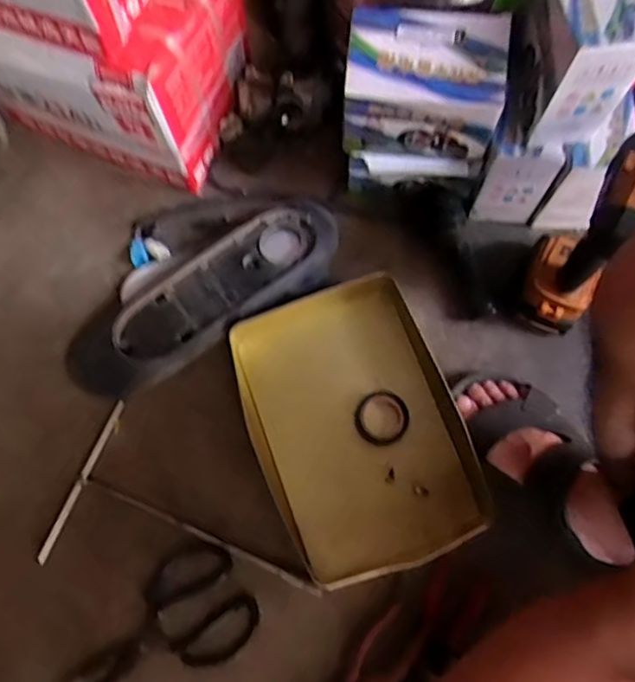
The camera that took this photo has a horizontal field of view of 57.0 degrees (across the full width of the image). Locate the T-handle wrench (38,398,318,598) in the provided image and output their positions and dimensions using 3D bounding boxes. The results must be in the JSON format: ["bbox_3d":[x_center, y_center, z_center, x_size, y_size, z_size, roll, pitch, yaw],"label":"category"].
[{"bbox_3d":[-0.137,0.209,0.658,0.303,0.007,0.187,20,77,6],"label":"T-handle wrench"}]

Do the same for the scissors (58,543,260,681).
[{"bbox_3d":[-0.174,0.311,0.619,0.209,0.012,0.118,-31,76,-6],"label":"scissors"}]

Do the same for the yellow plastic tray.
[{"bbox_3d":[0.041,0.096,0.658,0.223,0.055,0.310,-24,75,-4],"label":"yellow plastic tray"}]

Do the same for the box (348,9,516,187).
[{"bbox_3d":[0.110,-0.264,0.637,0.159,0.135,0.105,0,75,2],"label":"box"}]

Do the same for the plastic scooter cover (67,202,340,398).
[{"bbox_3d":[-0.152,-0.073,0.717,0.370,0.043,0.180,-34,76,-7],"label":"plastic scooter cover"}]

